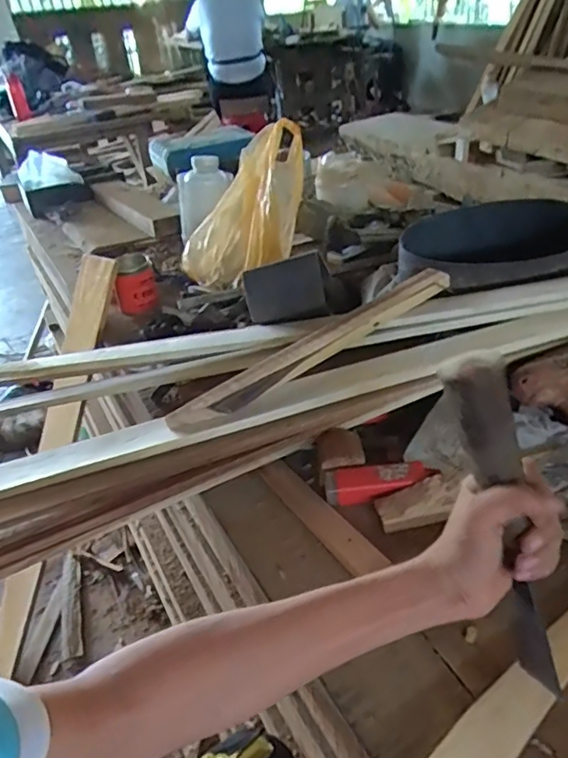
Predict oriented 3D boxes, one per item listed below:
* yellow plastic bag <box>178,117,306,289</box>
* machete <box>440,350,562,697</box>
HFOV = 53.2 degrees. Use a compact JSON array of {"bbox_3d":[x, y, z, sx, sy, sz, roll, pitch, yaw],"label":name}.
[{"bbox_3d":[-0.079,-0.308,1.036,0.241,0.222,0.197,-5,34,0],"label":"yellow plastic bag"},{"bbox_3d":[0.148,0.104,0.370,0.030,0.275,0.025,-4,30,32],"label":"machete"}]

